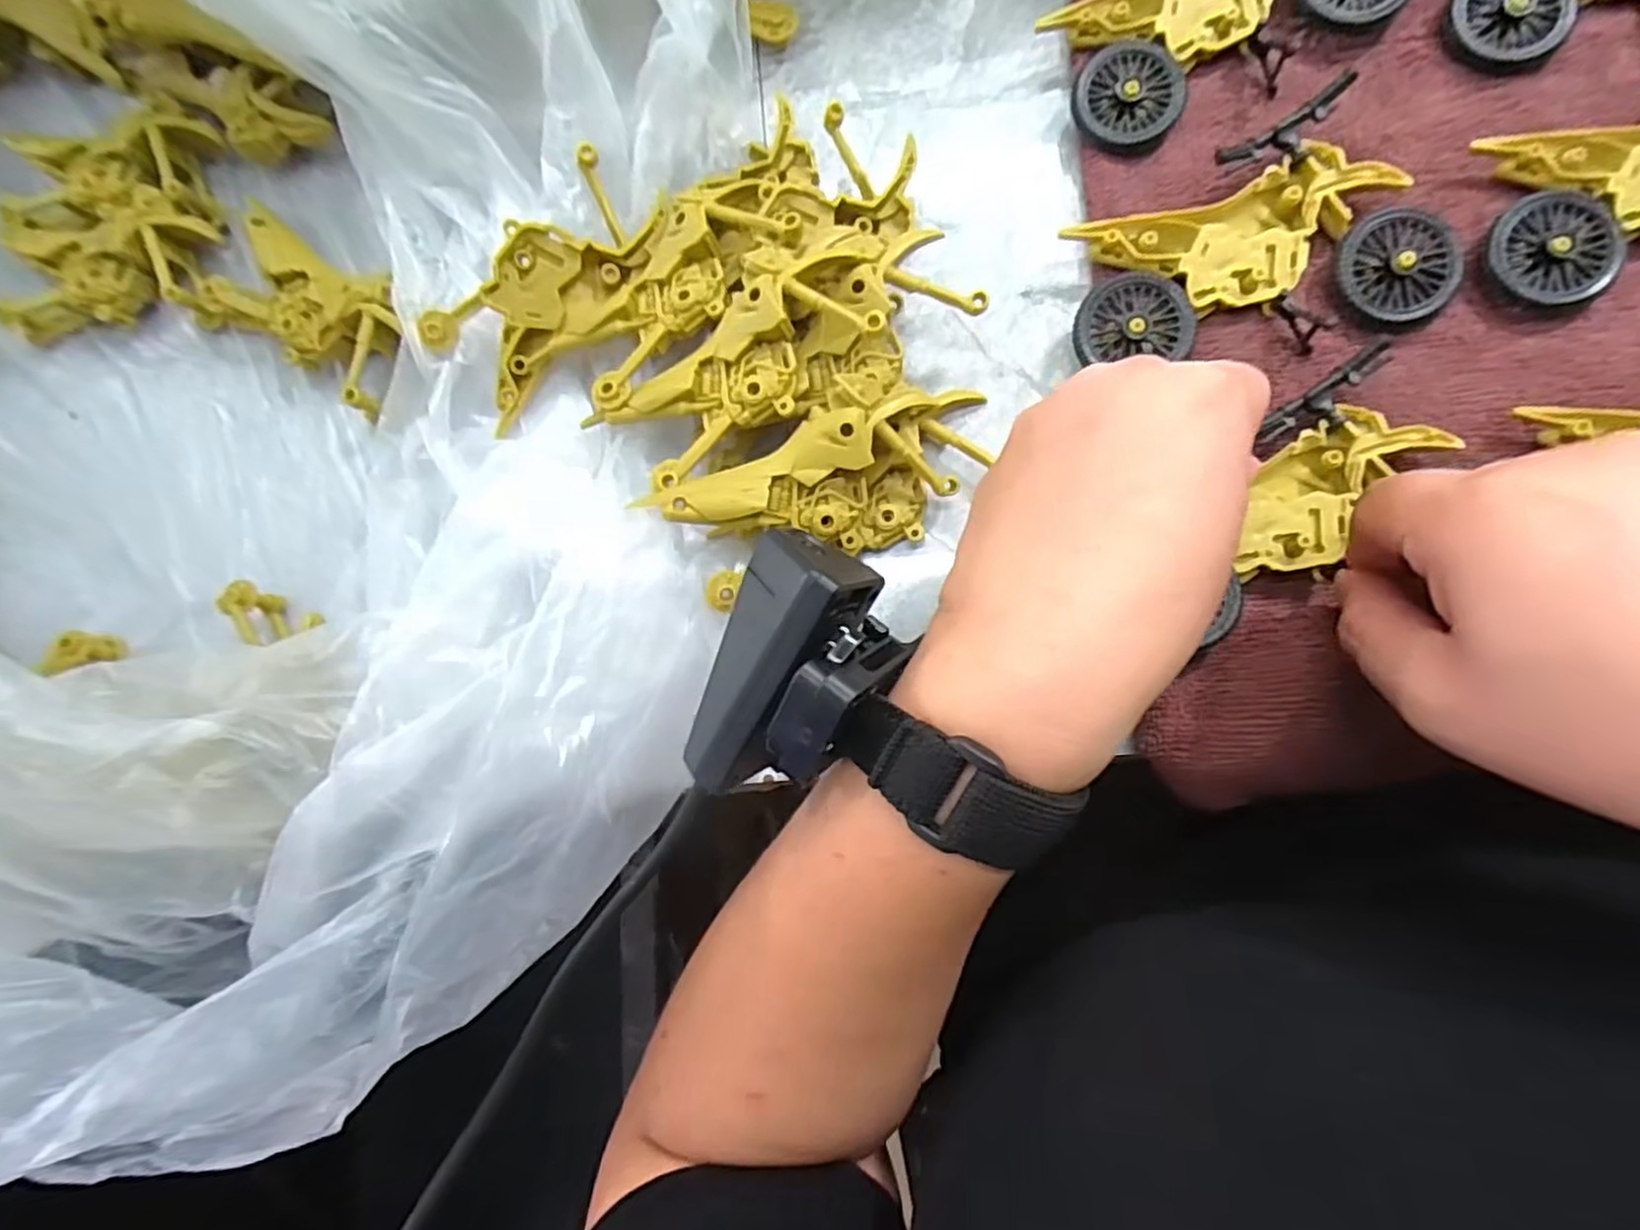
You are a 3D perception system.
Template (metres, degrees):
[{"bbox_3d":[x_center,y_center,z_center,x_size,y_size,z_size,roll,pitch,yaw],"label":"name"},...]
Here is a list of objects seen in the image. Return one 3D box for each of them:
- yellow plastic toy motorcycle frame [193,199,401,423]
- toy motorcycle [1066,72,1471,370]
[{"bbox_3d":[-0.199,-0.119,0.284,0.093,0.021,0.047,30,87,11],"label":"yellow plastic toy motorcycle frame"},{"bbox_3d":[0.141,-0.115,0.242,0.112,0.014,0.074,-26,80,4],"label":"toy motorcycle"}]

